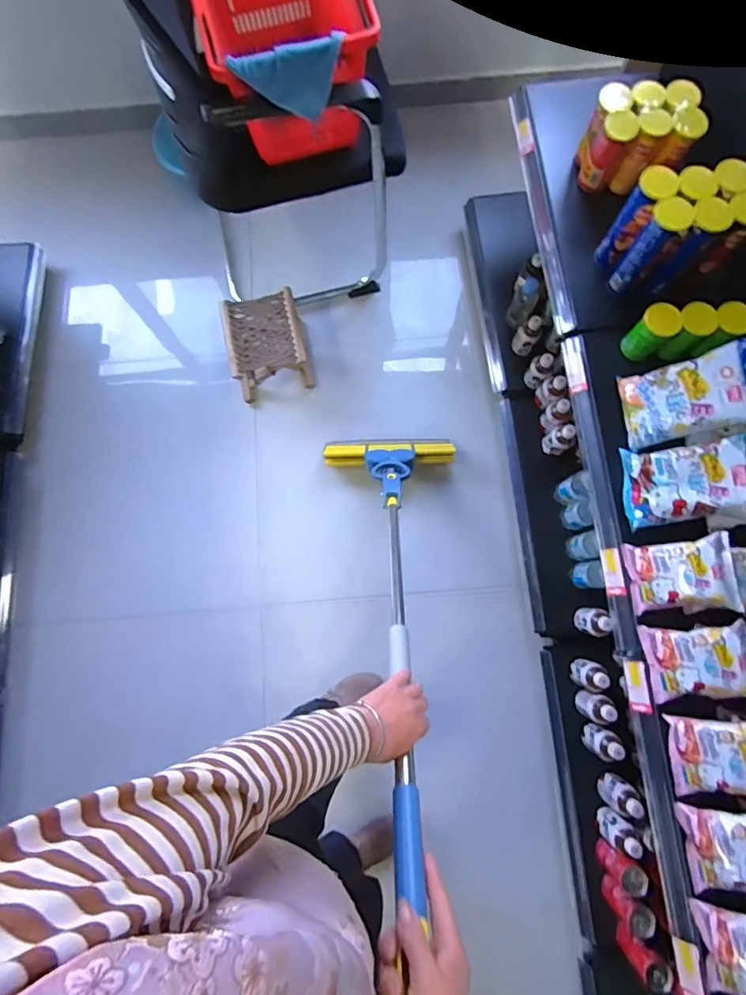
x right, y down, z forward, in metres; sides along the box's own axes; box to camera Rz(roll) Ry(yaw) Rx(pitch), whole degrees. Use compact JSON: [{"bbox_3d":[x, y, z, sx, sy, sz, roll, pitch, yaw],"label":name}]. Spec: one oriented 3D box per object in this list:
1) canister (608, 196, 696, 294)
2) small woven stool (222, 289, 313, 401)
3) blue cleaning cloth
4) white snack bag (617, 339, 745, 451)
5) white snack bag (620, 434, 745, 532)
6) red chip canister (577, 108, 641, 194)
[{"bbox_3d":[0.548,-0.498,0.947,0.067,0.187,0.076,40,82,8],"label":"canister"},{"bbox_3d":[-0.293,-0.426,1.352,0.214,0.164,0.230,-9,79,-1],"label":"small woven stool"},{"bbox_3d":[-0.147,-0.753,0.868,0.197,0.110,0.024,-18,55,-3],"label":"blue cleaning cloth"},{"bbox_3d":[0.615,-0.197,0.929,0.224,0.047,0.167,-12,78,31],"label":"white snack bag"},{"bbox_3d":[0.604,-0.029,0.905,0.222,0.051,0.165,-6,80,28],"label":"white snack bag"},{"bbox_3d":[0.511,-0.751,1.034,0.069,0.137,0.065,0,79,0],"label":"red chip canister"}]

